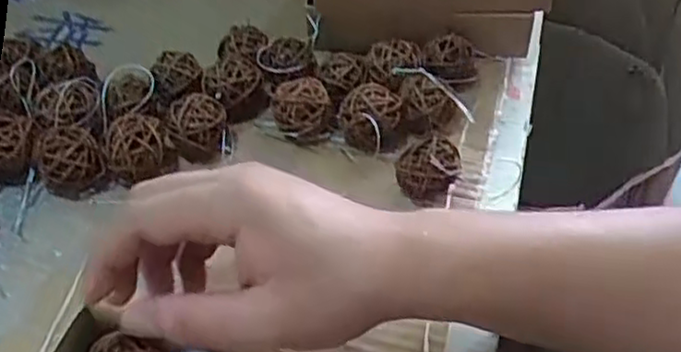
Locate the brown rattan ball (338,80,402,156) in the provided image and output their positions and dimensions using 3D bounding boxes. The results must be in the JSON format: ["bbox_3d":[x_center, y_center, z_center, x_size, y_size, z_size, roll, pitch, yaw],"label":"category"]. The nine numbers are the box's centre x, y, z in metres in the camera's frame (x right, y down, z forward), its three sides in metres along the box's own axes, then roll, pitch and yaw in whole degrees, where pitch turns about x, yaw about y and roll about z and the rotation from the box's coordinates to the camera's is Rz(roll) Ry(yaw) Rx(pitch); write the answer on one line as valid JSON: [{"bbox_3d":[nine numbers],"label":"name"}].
[{"bbox_3d":[0.016,-0.035,0.467,0.044,0.040,0.046,14,49,13],"label":"brown rattan ball"}]

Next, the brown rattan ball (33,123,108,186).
[{"bbox_3d":[-0.165,-0.011,0.443,0.037,0.032,0.037,0,48,0],"label":"brown rattan ball"}]

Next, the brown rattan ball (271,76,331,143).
[{"bbox_3d":[-0.026,-0.043,0.474,0.037,0.035,0.031,-11,49,-10],"label":"brown rattan ball"}]

